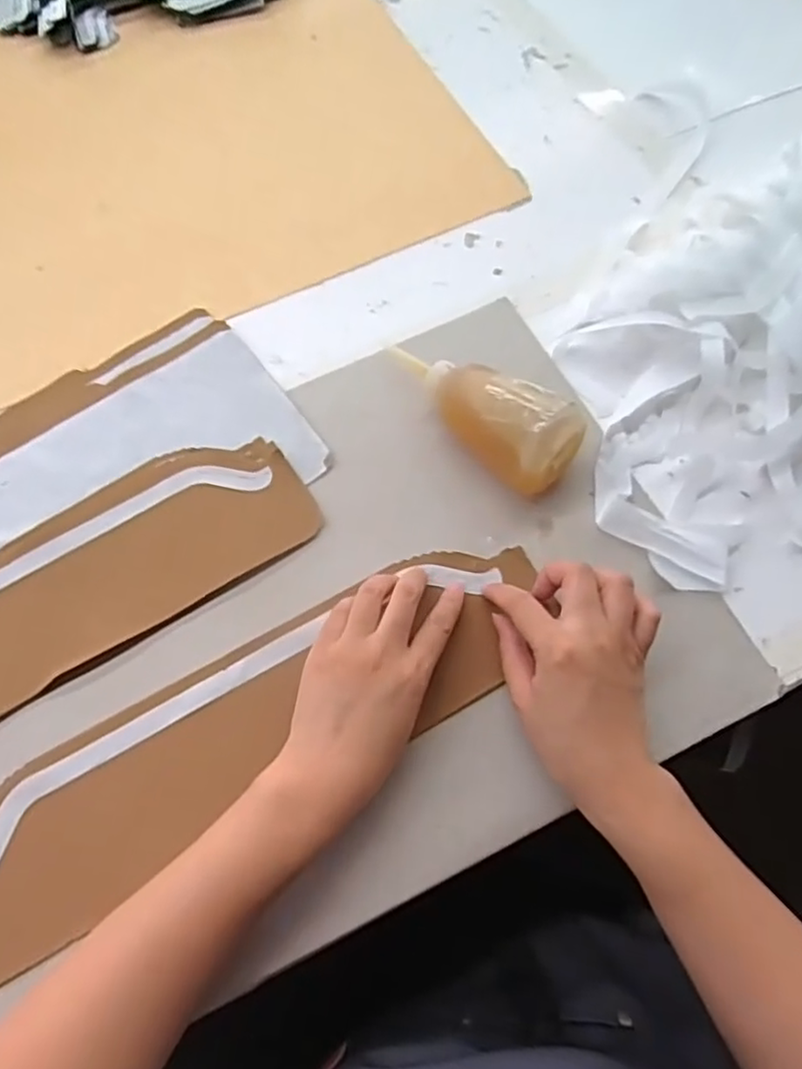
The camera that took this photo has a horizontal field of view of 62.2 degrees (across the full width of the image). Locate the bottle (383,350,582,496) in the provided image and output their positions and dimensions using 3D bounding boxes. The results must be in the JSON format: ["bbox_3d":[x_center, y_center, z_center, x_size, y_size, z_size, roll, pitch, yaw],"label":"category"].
[{"bbox_3d":[0.052,-0.090,0.478,0.154,0.063,0.059,35,73,14],"label":"bottle"}]

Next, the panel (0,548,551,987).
[{"bbox_3d":[-0.092,0.127,0.427,0.410,0.011,0.105,-28,66,-9],"label":"panel"}]

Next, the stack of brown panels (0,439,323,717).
[{"bbox_3d":[-0.259,0.053,0.469,0.410,0.010,0.120,-32,70,-11],"label":"stack of brown panels"}]

